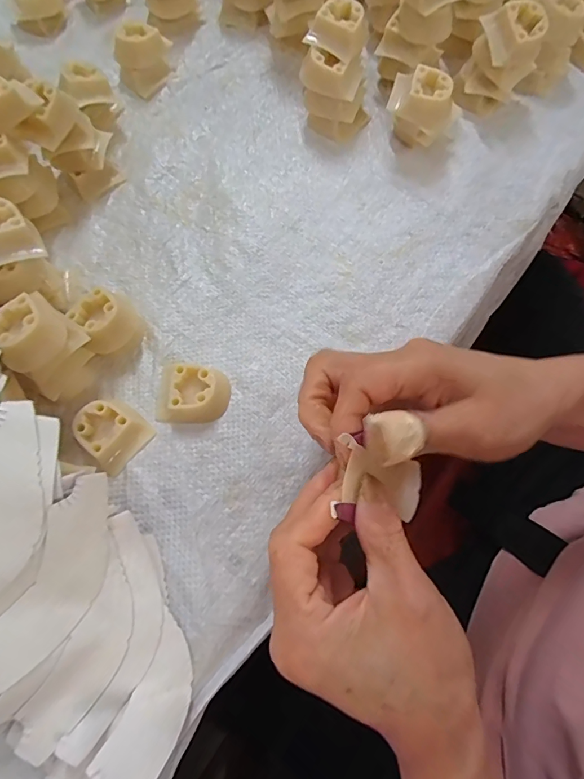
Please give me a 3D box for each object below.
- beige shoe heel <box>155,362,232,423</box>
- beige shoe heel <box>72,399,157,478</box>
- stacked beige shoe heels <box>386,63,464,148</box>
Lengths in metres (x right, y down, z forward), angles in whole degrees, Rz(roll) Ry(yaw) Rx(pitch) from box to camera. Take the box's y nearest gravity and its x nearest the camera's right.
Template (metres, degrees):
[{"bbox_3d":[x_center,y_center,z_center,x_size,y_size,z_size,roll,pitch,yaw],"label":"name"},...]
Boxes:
[{"bbox_3d":[-0.065,0.001,0.283,0.046,0.016,0.038,5,72,3],"label":"beige shoe heel"},{"bbox_3d":[-0.113,0.026,0.275,0.039,0.016,0.037,38,76,13],"label":"beige shoe heel"},{"bbox_3d":[0.097,-0.208,0.331,0.049,0.047,0.034,14,72,6],"label":"stacked beige shoe heels"}]

